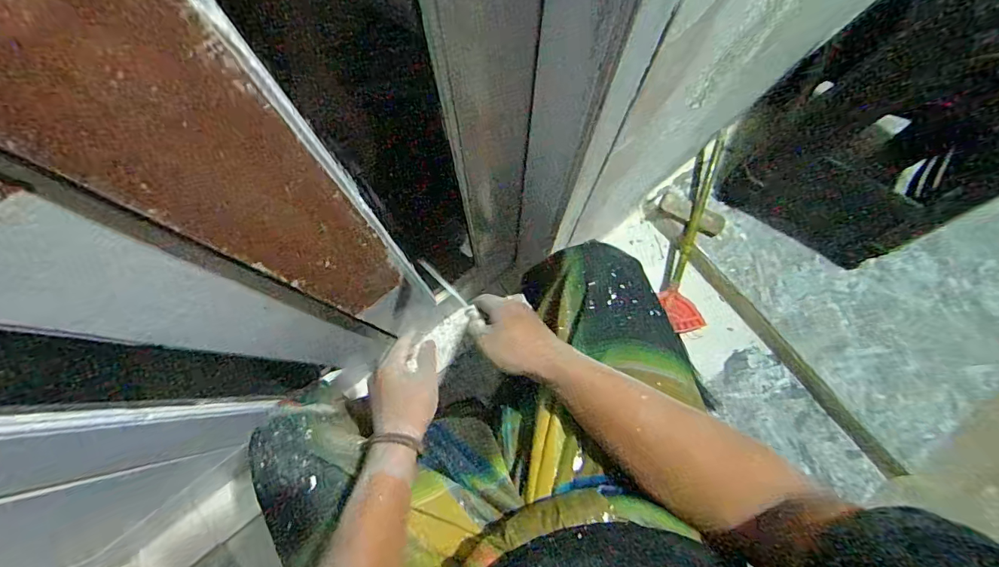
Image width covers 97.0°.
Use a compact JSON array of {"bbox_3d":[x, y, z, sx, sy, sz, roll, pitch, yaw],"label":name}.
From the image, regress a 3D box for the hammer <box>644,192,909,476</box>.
[{"bbox_3d":[0.666,0.096,1.055,0.113,0.060,0.823,-34,79,-10],"label":"hammer"}]

